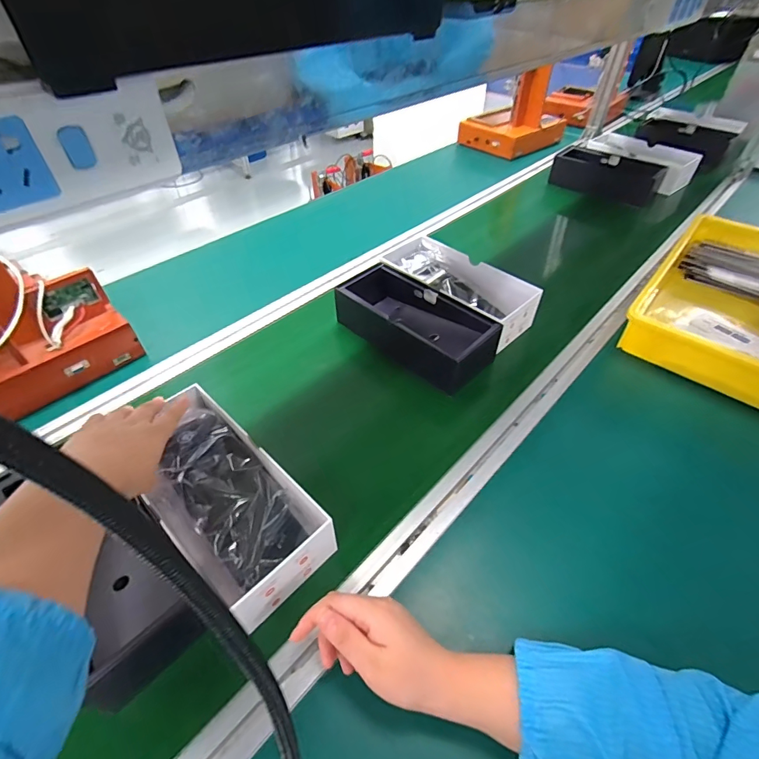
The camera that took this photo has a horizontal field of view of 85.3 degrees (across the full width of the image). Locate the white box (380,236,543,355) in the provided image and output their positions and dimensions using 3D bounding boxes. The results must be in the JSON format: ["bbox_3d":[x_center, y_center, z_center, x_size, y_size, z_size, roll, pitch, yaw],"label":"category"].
[{"bbox_3d":[0.128,-0.162,0.726,0.128,0.062,0.282,-34,54,-28],"label":"white box"}]

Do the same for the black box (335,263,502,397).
[{"bbox_3d":[0.047,-0.095,0.667,0.113,0.072,0.266,-36,55,-29],"label":"black box"}]

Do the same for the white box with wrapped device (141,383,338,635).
[{"bbox_3d":[-0.175,0.125,0.454,0.259,0.073,0.125,32,54,29],"label":"white box with wrapped device"}]

